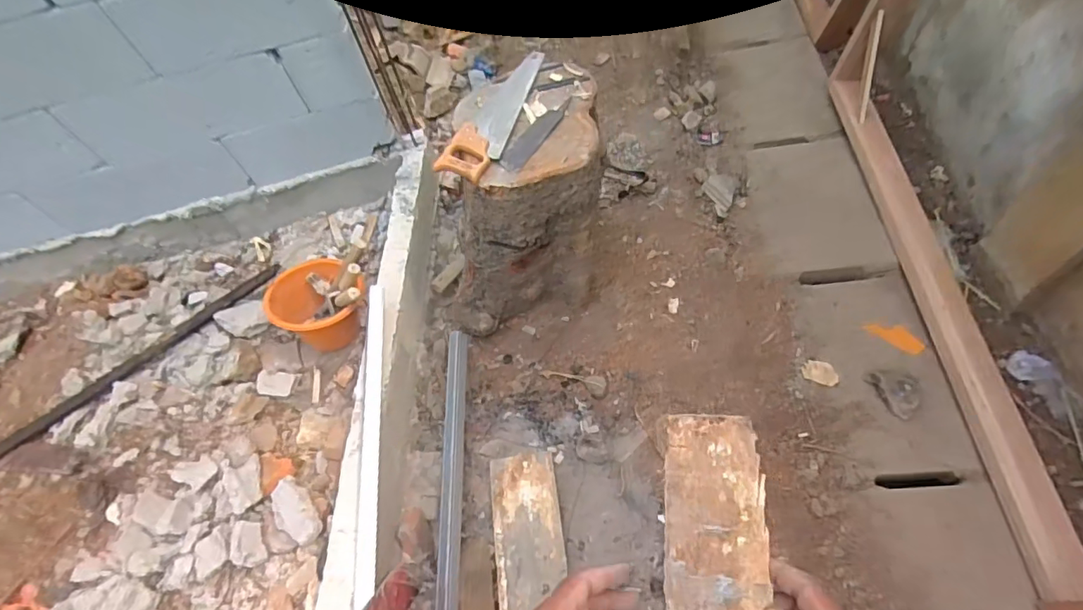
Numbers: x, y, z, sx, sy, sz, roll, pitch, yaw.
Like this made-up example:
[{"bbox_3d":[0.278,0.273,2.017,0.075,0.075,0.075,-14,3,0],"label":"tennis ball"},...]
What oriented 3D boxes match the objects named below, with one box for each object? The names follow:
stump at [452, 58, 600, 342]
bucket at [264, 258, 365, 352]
[{"bbox_3d":[-0.039,-0.268,1.436,0.395,0.543,0.559,12,61,16],"label":"stump"},{"bbox_3d":[-0.628,-0.002,1.542,0.243,0.178,0.225,0,58,1],"label":"bucket"}]

